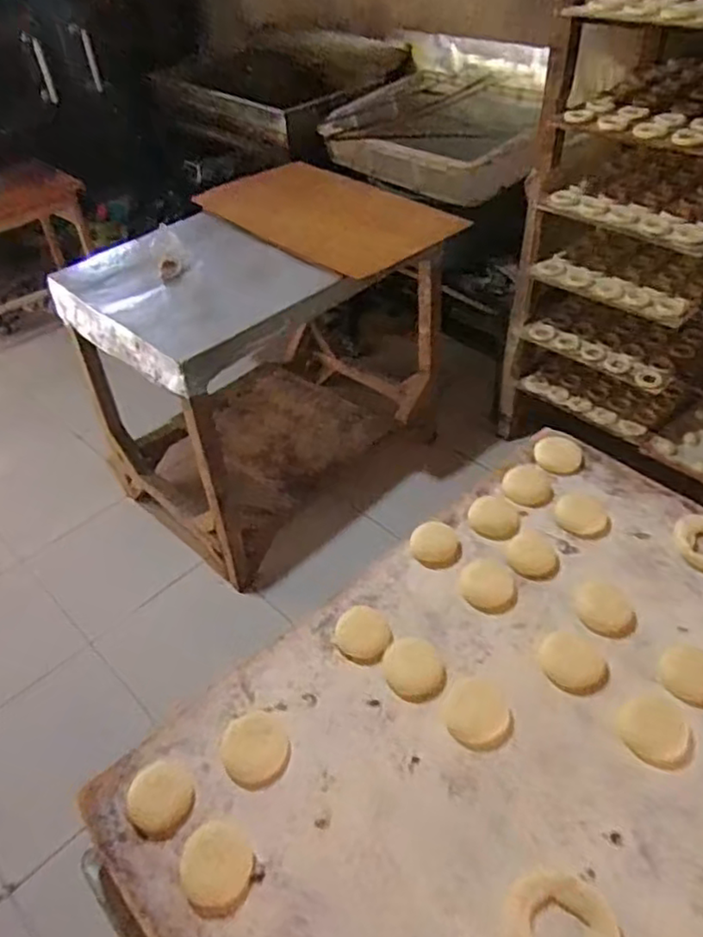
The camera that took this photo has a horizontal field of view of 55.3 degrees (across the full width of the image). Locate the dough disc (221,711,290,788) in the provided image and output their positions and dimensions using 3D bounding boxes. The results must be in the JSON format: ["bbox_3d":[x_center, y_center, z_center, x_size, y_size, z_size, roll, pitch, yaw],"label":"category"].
[{"bbox_3d":[-0.077,0.216,0.525,0.051,0.016,0.053,-3,44,3],"label":"dough disc"}]

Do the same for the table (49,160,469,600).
[{"bbox_3d":[-0.244,-0.323,1.881,0.881,0.750,0.646,-34,50,-27],"label":"table"}]

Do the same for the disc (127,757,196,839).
[{"bbox_3d":[-0.141,0.243,0.499,0.044,0.015,0.052,4,44,9],"label":"disc"}]

